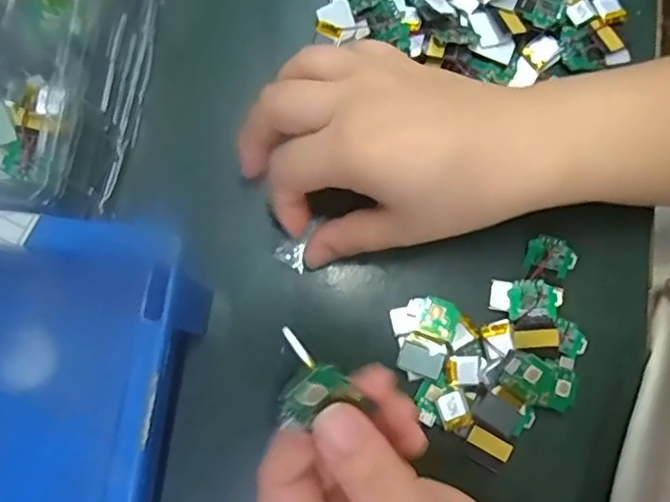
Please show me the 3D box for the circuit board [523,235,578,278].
[{"bbox_3d":[0.111,0.002,0.304,0.025,0.004,0.018,17,80,3],"label":"circuit board"}]

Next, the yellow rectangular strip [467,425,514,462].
[{"bbox_3d":[0.074,0.092,0.285,0.022,0.004,0.009,31,81,-2],"label":"yellow rectangular strip"}]

